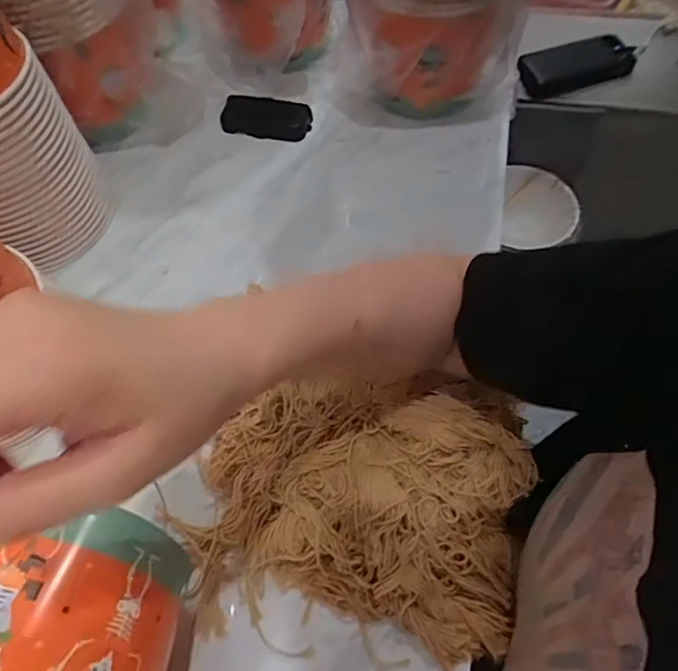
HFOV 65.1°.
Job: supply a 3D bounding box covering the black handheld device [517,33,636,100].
[{"bbox_3d":[0.338,-0.388,0.766,0.167,0.024,0.080,-12,61,-5],"label":"black handheld device"}]

